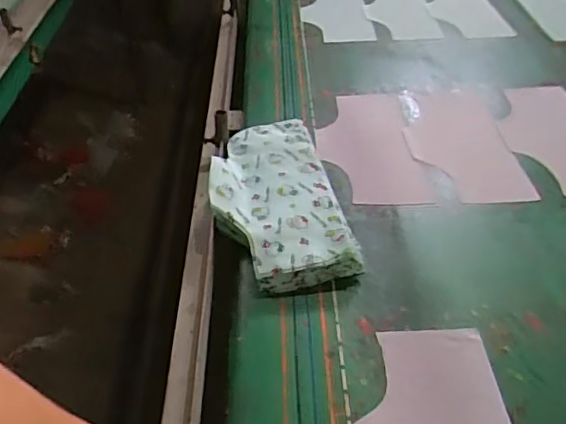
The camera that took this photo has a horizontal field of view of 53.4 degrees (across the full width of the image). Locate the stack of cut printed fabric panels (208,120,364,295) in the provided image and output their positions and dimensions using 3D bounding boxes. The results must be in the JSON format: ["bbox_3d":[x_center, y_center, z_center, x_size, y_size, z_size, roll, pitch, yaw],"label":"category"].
[{"bbox_3d":[-0.015,-0.029,0.794,0.173,0.040,0.335,-10,41,-7],"label":"stack of cut printed fabric panels"}]

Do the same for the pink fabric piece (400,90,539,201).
[{"bbox_3d":[0.283,-0.116,0.918,0.158,0.012,0.327,0,39,0],"label":"pink fabric piece"}]

